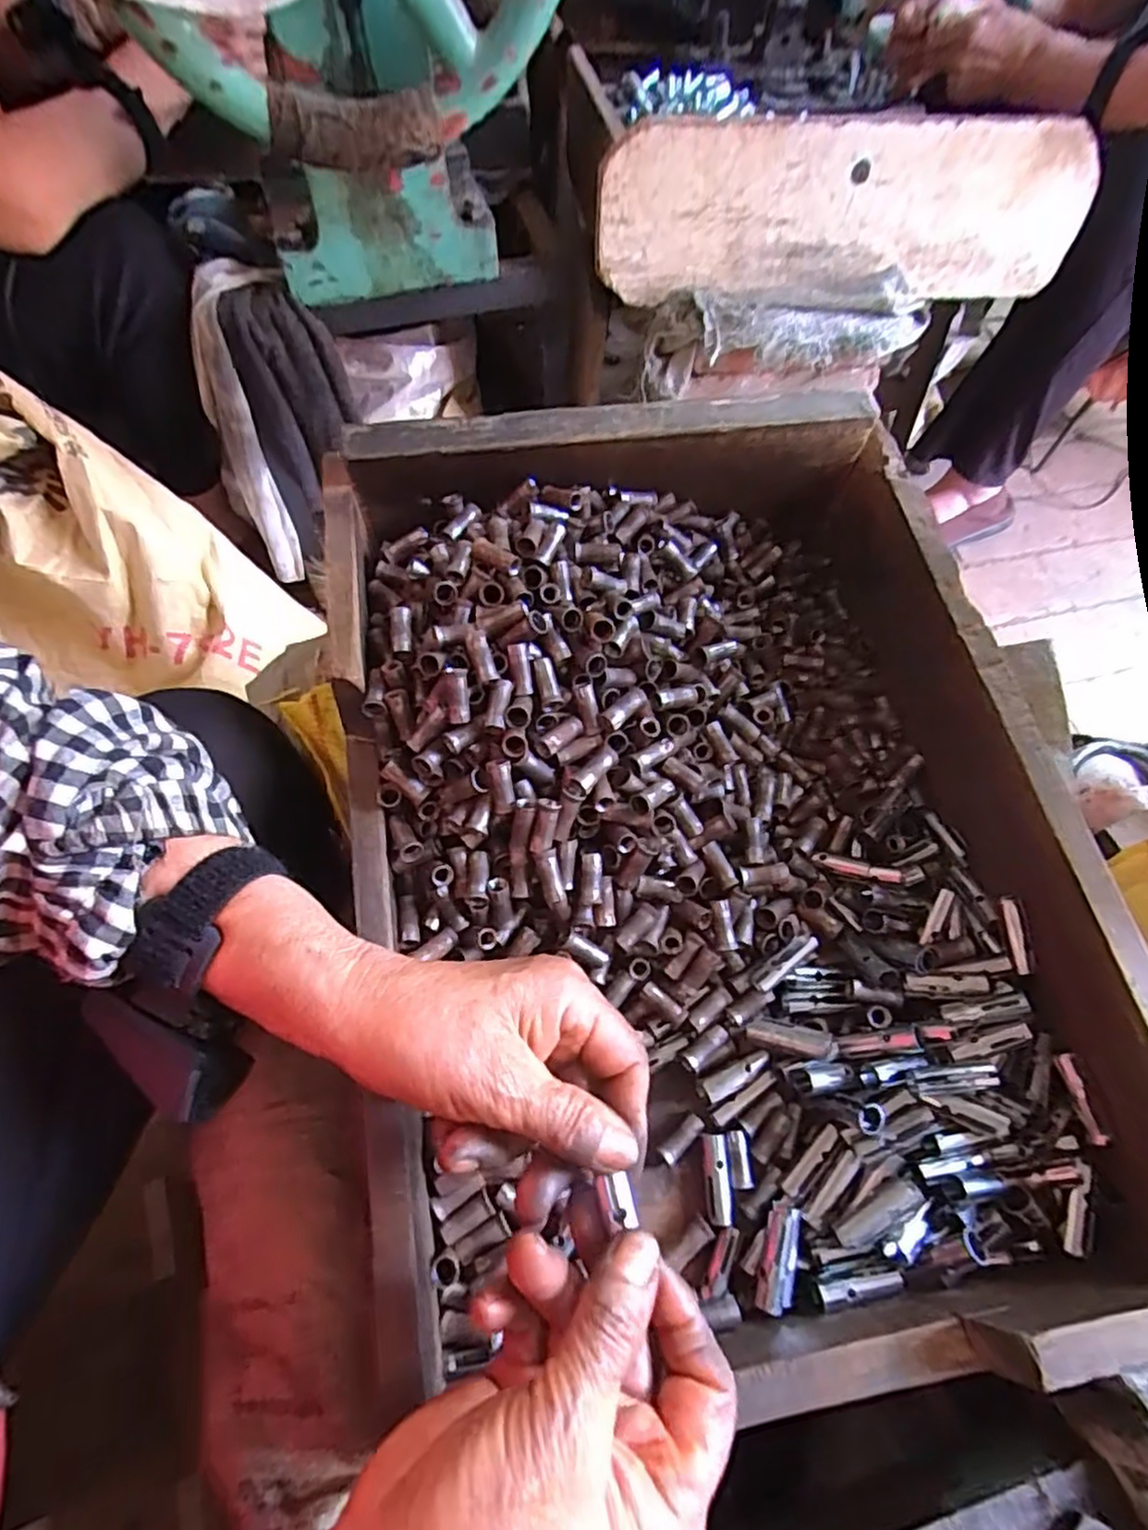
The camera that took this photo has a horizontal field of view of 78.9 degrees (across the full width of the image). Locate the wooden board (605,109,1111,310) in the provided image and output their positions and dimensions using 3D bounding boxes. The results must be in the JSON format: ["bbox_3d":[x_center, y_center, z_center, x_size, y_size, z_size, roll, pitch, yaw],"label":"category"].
[{"bbox_3d":[0.276,-0.558,0.708,0.506,0.136,0.050,-6,61,-6],"label":"wooden board"}]

